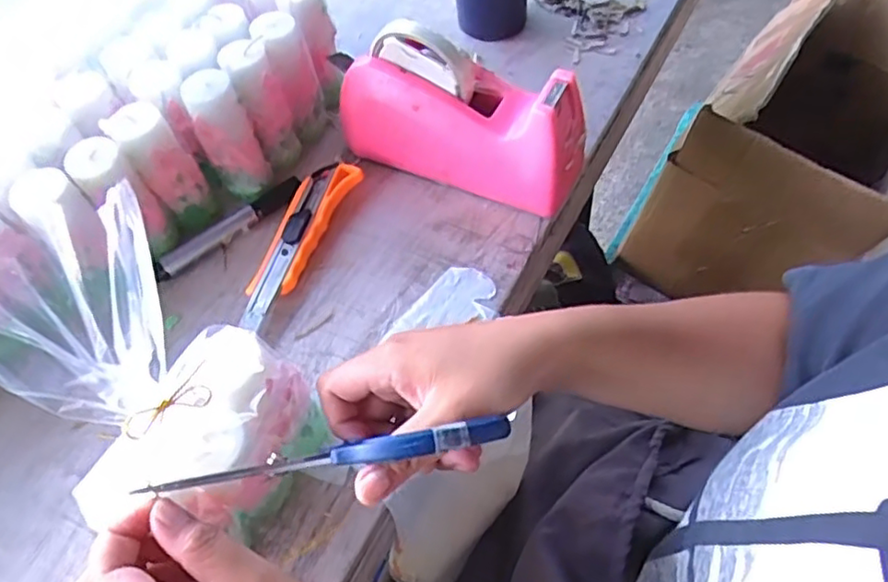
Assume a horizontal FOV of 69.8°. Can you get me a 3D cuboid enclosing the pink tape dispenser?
[{"bbox_3d":[0.011,-0.138,0.492,0.191,0.112,0.067,18,59,16],"label":"pink tape dispenser"}]

